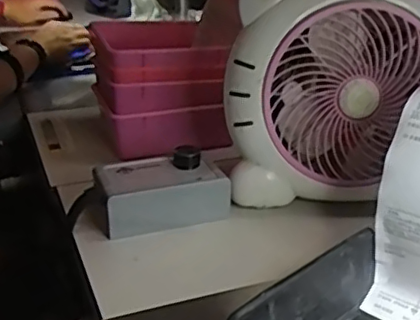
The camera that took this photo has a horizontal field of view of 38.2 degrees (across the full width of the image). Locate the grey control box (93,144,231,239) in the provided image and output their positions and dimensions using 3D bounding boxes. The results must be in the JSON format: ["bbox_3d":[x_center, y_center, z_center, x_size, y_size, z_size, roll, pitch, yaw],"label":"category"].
[{"bbox_3d":[-0.053,0.031,0.645,0.135,0.058,0.071,-10,26,-21],"label":"grey control box"}]

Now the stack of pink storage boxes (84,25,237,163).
[{"bbox_3d":[-0.064,-0.097,0.807,0.149,0.148,0.129,-8,25,-18],"label":"stack of pink storage boxes"}]

